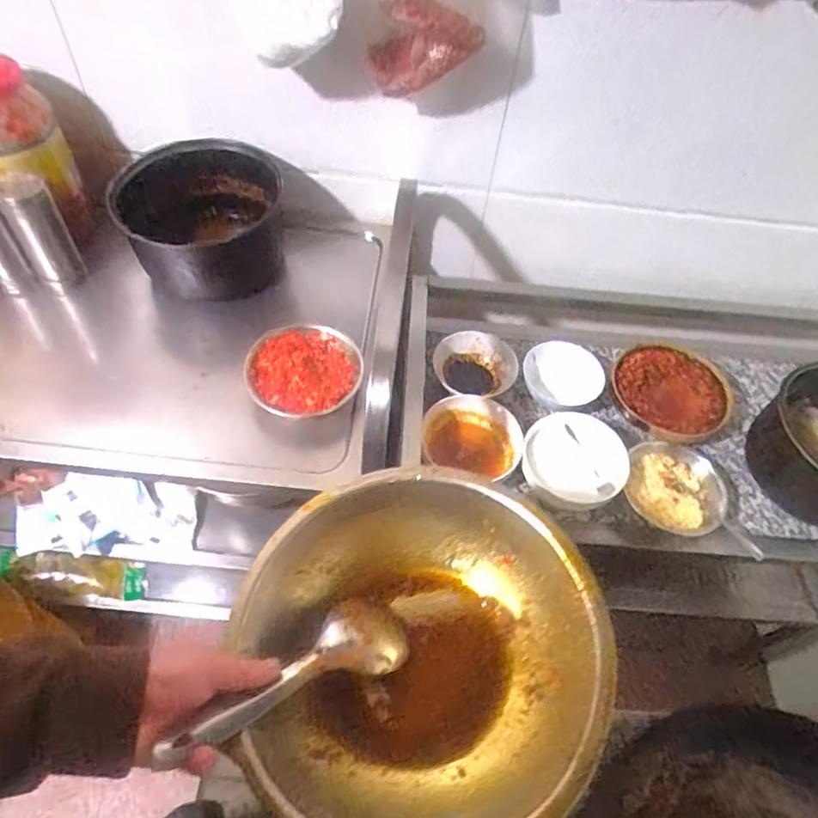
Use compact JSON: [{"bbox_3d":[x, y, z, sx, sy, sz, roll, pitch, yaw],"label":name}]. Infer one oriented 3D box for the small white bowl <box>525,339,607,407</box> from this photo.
[{"bbox_3d":[0.240,-0.055,0.918,0.099,0.051,0.123,-38,65,-26],"label":"small white bowl"}]

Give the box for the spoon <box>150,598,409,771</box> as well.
[{"bbox_3d":[-0.092,0.218,0.486,0.210,0.032,0.068,-18,57,-34],"label":"spoon"}]

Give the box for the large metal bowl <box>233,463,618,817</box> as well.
[{"bbox_3d":[0.007,0.203,0.501,0.269,0.102,0.293,2,55,-3],"label":"large metal bowl"}]

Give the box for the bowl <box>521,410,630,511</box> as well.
[{"bbox_3d":[0.234,0.074,0.839,0.136,0.055,0.136,2,55,-3],"label":"bowl"}]

